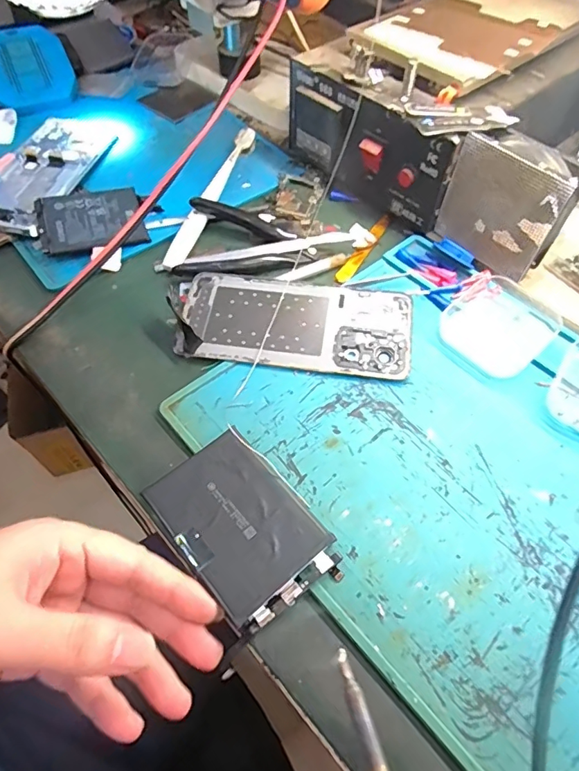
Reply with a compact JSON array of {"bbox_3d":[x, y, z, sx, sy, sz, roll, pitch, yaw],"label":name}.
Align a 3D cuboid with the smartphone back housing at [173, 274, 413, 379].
[{"bbox_3d":[0.002,-0.043,0.331,0.162,0.009,0.068,7,58,5],"label":"smartphone back housing"}]

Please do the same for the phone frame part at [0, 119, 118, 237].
[{"bbox_3d":[-0.217,-0.189,0.426,0.074,0.011,0.160,13,56,5],"label":"phone frame part"}]

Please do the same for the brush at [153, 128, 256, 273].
[{"bbox_3d":[-0.068,-0.165,0.410,0.021,0.014,0.182,15,59,10],"label":"brush"}]

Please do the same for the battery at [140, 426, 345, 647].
[{"bbox_3d":[-0.026,0.073,0.255,0.064,0.009,0.095,-35,63,-19],"label":"battery"}]

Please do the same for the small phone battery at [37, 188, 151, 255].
[{"bbox_3d":[-0.158,-0.133,0.385,0.076,0.008,0.063,-14,66,-20],"label":"small phone battery"}]

